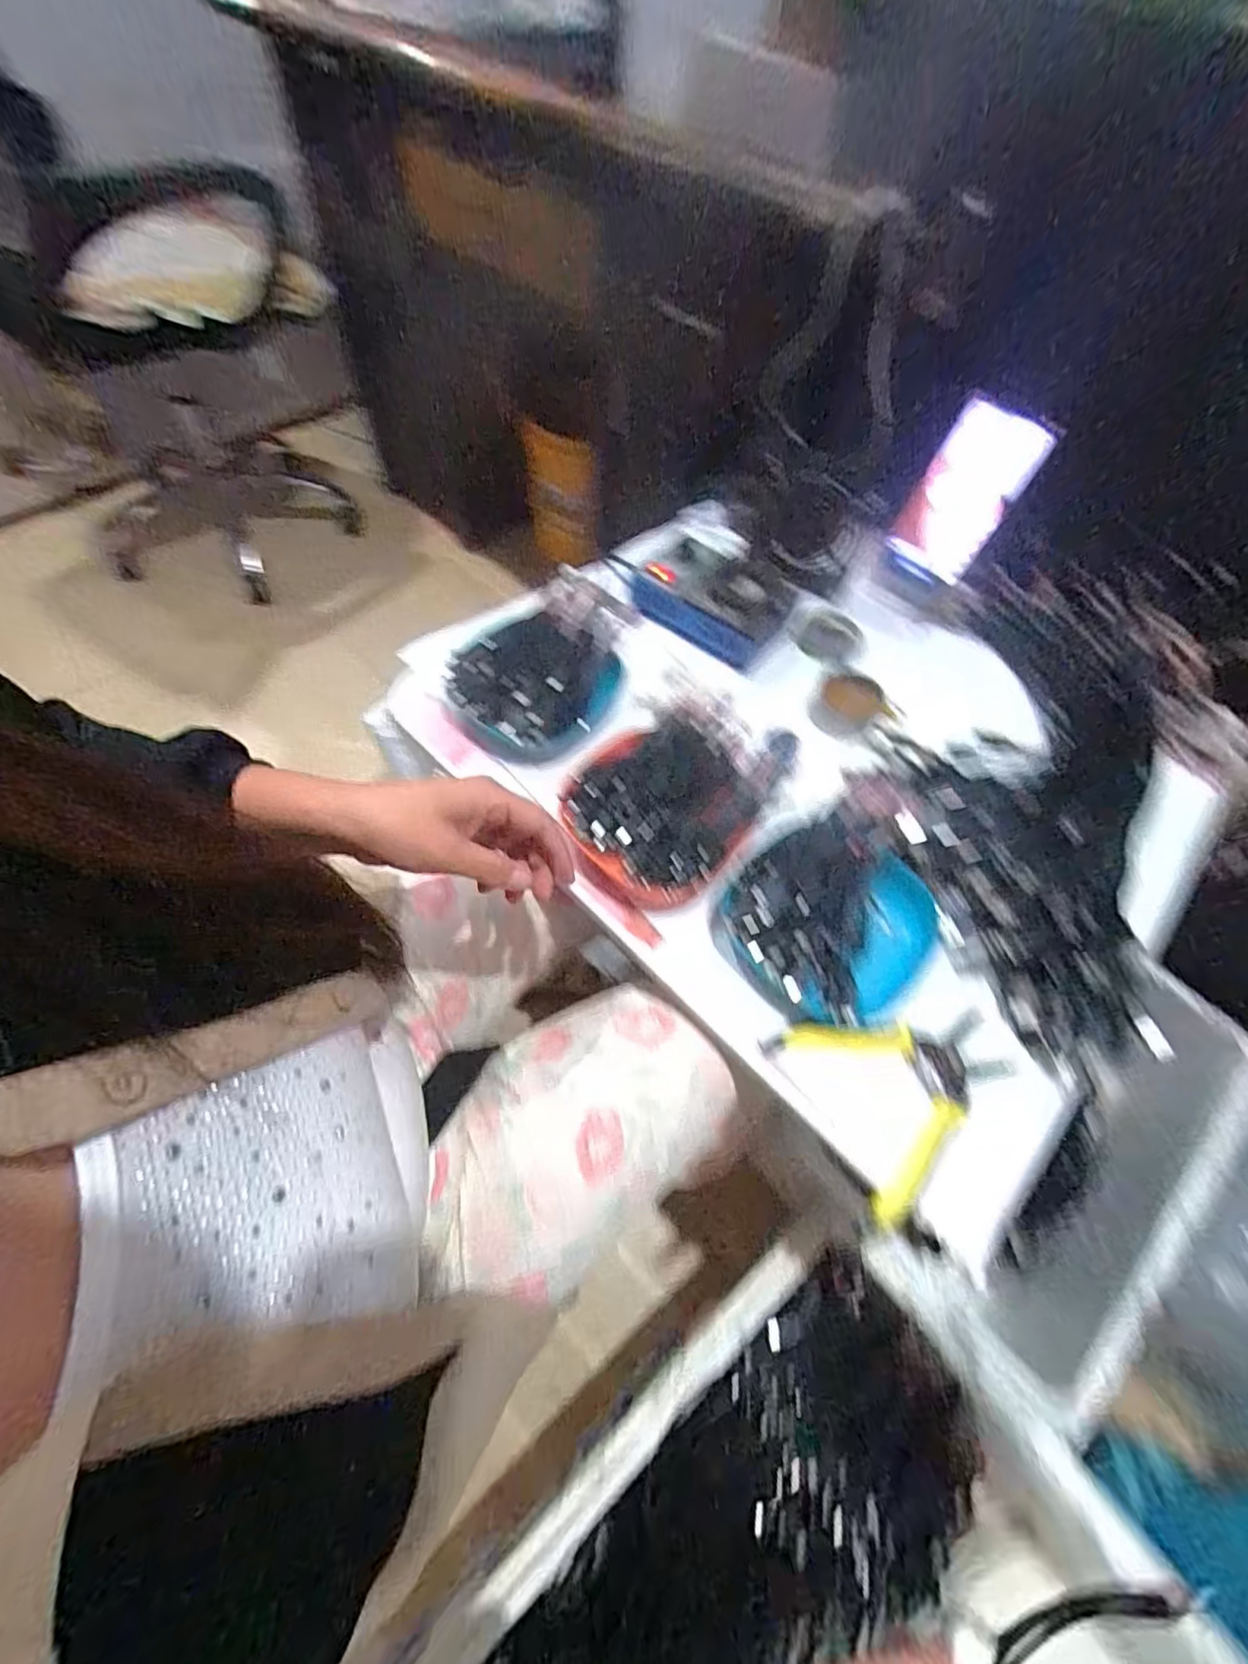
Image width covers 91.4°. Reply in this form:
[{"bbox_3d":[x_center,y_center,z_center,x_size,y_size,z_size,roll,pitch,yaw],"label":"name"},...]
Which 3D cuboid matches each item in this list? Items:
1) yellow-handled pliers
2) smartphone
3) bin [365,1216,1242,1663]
[{"bbox_3d":[0.184,0.162,0.400,0.148,0.010,0.120,-22,63,-16],"label":"yellow-handled pliers"},{"bbox_3d":[0.342,-0.336,0.618,0.089,0.155,0.010,26,29,-3],"label":"smartphone"},{"bbox_3d":[0.104,0.656,0.420,0.597,0.196,0.428,-34,67,-21],"label":"bin"}]

